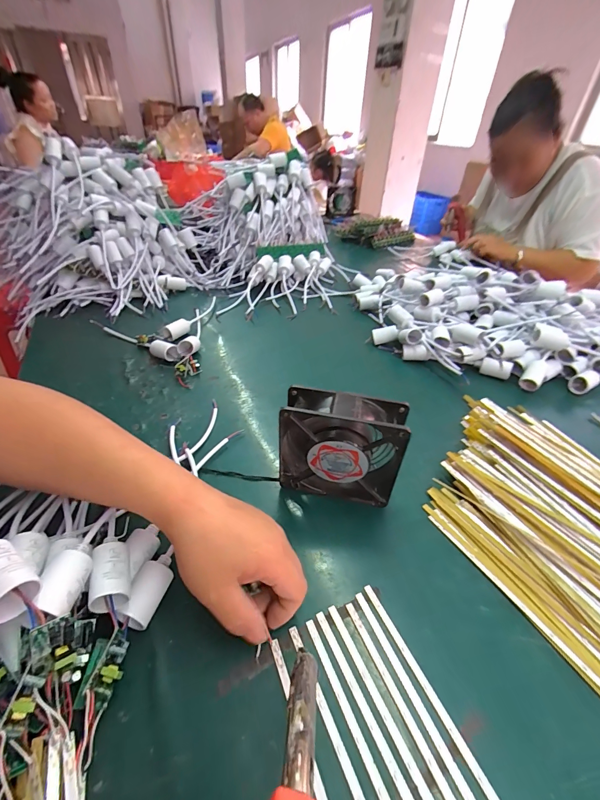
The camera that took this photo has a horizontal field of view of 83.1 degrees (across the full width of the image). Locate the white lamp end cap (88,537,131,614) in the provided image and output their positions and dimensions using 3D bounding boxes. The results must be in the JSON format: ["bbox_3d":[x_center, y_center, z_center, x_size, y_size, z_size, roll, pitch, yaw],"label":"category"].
[{"bbox_3d":[-0.145,0.133,0.262,0.024,0.026,0.048,-10,41,-15],"label":"white lamp end cap"}]

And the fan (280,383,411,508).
[{"bbox_3d":[0.042,0.051,0.349,0.122,0.120,0.039,10,39,7],"label":"fan"}]

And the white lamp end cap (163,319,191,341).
[{"bbox_3d":[-0.225,-0.130,0.631,0.023,0.027,0.054,27,46,27],"label":"white lamp end cap"}]

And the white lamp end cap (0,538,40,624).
[{"bbox_3d":[-0.184,0.112,0.211,0.042,0.033,0.028,27,46,27],"label":"white lamp end cap"}]

